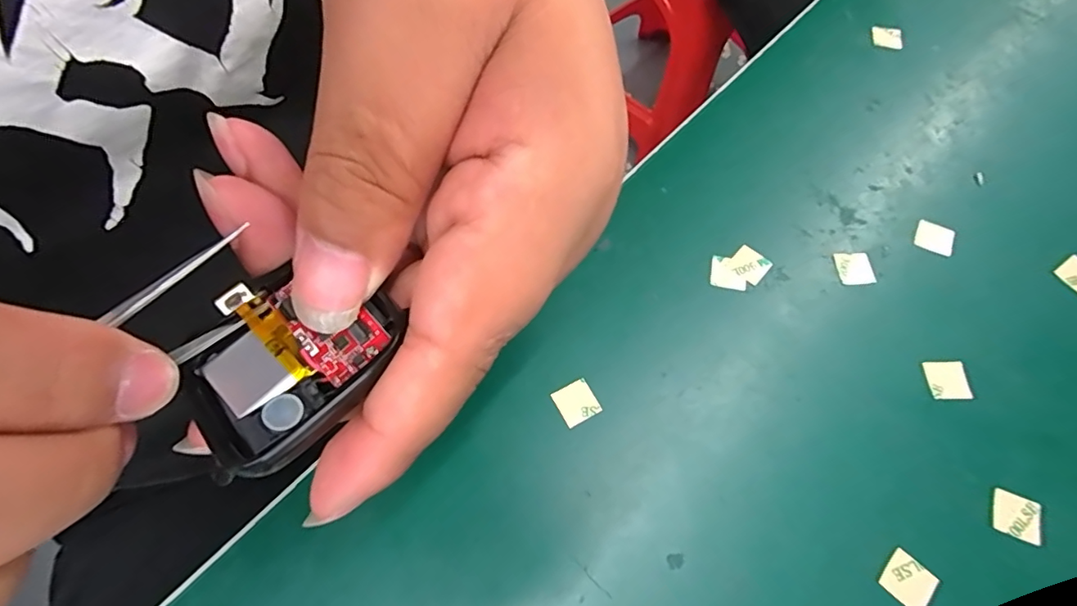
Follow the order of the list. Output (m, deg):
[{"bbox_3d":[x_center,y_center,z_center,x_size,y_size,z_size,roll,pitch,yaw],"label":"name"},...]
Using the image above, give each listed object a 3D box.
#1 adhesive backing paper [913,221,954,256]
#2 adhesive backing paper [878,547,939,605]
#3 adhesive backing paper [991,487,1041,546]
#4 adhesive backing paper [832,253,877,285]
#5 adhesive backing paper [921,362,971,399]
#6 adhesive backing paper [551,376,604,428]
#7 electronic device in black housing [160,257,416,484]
[{"bbox_3d":[0.182,-0.030,0.238,0.016,0.004,0.014,28,76,17],"label":"adhesive backing paper"},{"bbox_3d":[0.129,0.097,0.181,0.016,0.004,0.015,41,77,21],"label":"adhesive backing paper"},{"bbox_3d":[0.175,0.077,0.188,0.016,0.004,0.016,22,68,10],"label":"adhesive backing paper"},{"bbox_3d":[0.142,-0.016,0.231,0.016,0.004,0.015,-3,66,-1],"label":"adhesive backing paper"},{"bbox_3d":[0.166,0.031,0.210,0.015,0.004,0.015,-4,70,7],"label":"adhesive backing paper"},{"bbox_3d":[0.015,0.040,0.208,0.015,0.004,0.016,-28,70,-9],"label":"adhesive backing paper"},{"bbox_3d":[-0.051,0.009,0.106,0.041,0.007,0.037,-38,71,-15],"label":"electronic device in black housing"}]

